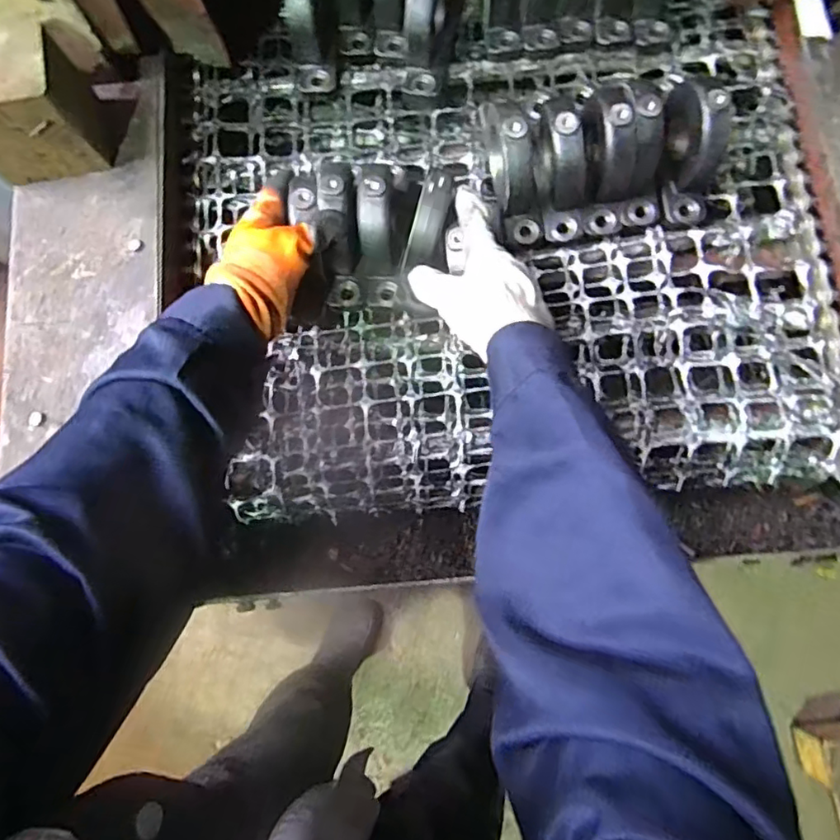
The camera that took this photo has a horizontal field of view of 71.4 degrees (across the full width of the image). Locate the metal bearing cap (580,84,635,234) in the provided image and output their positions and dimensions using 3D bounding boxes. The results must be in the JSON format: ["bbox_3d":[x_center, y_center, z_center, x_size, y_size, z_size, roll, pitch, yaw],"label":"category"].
[{"bbox_3d":[0.176,-0.245,0.553,0.044,0.099,0.098,-10,78,-1],"label":"metal bearing cap"}]

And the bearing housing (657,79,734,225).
[{"bbox_3d":[0.261,-0.262,0.552,0.041,0.088,0.111,1,78,1],"label":"bearing housing"}]

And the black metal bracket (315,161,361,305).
[{"bbox_3d":[-0.074,-0.169,0.528,0.032,0.093,0.102,-4,78,0],"label":"black metal bracket"}]

